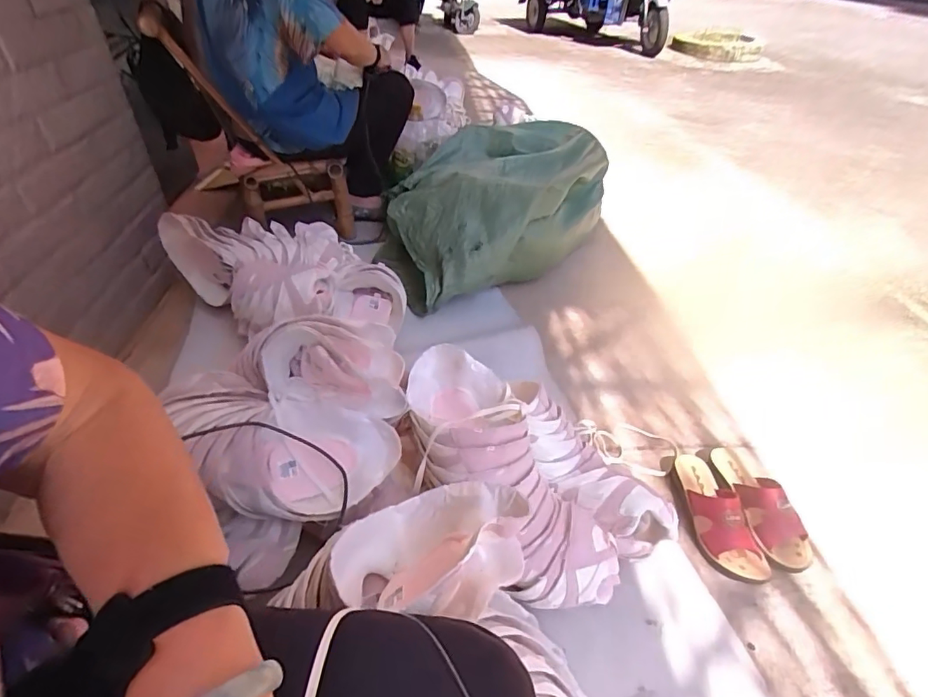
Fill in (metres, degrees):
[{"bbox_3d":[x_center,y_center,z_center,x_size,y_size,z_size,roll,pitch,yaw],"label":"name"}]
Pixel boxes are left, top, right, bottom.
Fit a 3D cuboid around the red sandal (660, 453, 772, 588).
[{"bbox_3d":[0.414,0.263,0.839,0.087,0.076,0.234,-3,40,-10],"label":"red sandal"}]

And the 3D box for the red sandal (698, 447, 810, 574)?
[{"bbox_3d":[0.498,0.252,0.866,0.081,0.073,0.243,-4,41,-12],"label":"red sandal"}]

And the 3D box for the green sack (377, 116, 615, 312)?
[{"bbox_3d":[0.072,-0.391,1.402,0.559,0.296,0.704,14,40,10],"label":"green sack"}]

